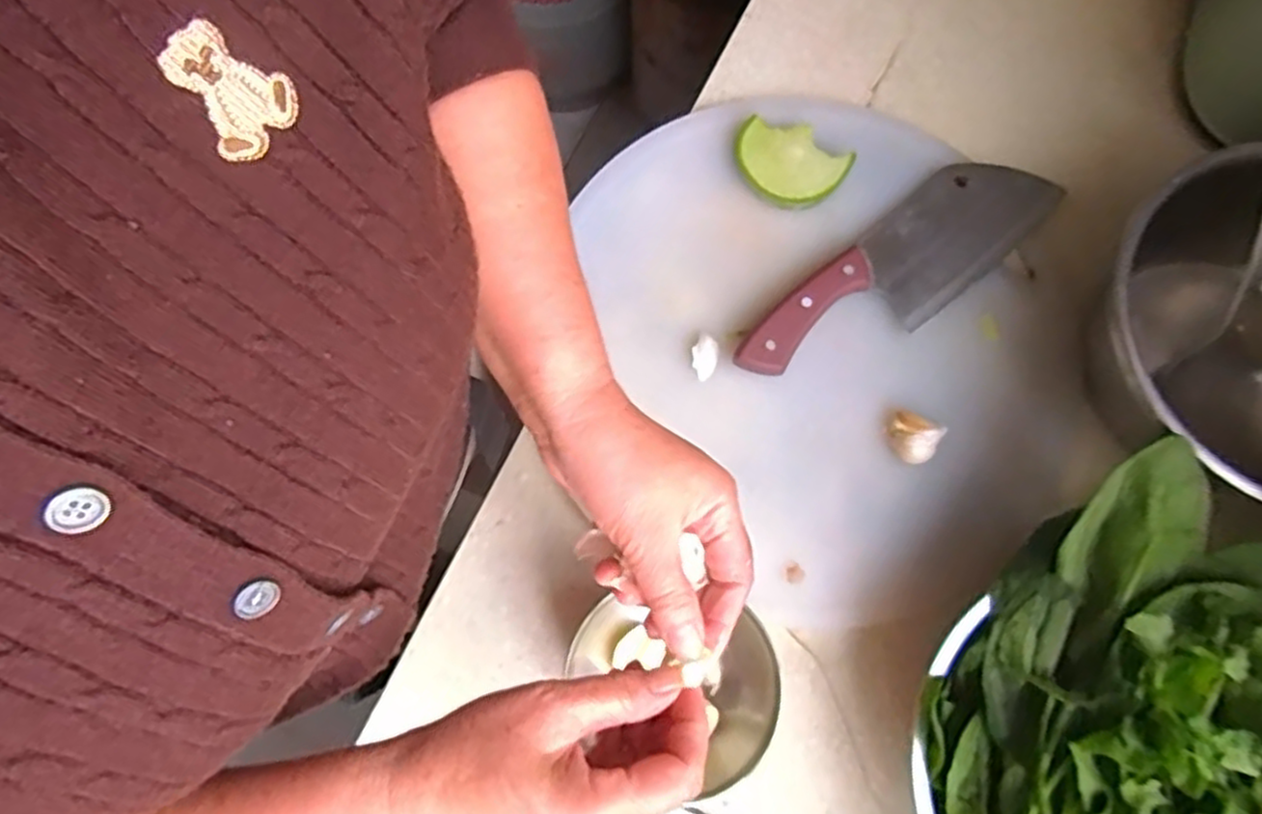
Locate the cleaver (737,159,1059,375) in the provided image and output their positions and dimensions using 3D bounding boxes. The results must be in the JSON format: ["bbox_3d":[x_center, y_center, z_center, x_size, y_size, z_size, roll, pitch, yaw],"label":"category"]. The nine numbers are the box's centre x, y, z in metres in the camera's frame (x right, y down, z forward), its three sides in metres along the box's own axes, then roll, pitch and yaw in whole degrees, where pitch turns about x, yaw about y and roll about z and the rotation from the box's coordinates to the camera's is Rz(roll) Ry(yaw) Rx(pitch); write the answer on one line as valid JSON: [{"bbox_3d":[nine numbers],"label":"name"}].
[{"bbox_3d":[0.191,-0.097,0.511,0.263,0.022,0.076,-40,79,-9],"label":"cleaver"}]

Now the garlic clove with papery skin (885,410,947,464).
[{"bbox_3d":[0.189,0.022,0.494,0.034,0.023,0.031,24,77,6],"label":"garlic clove with papery skin"}]

